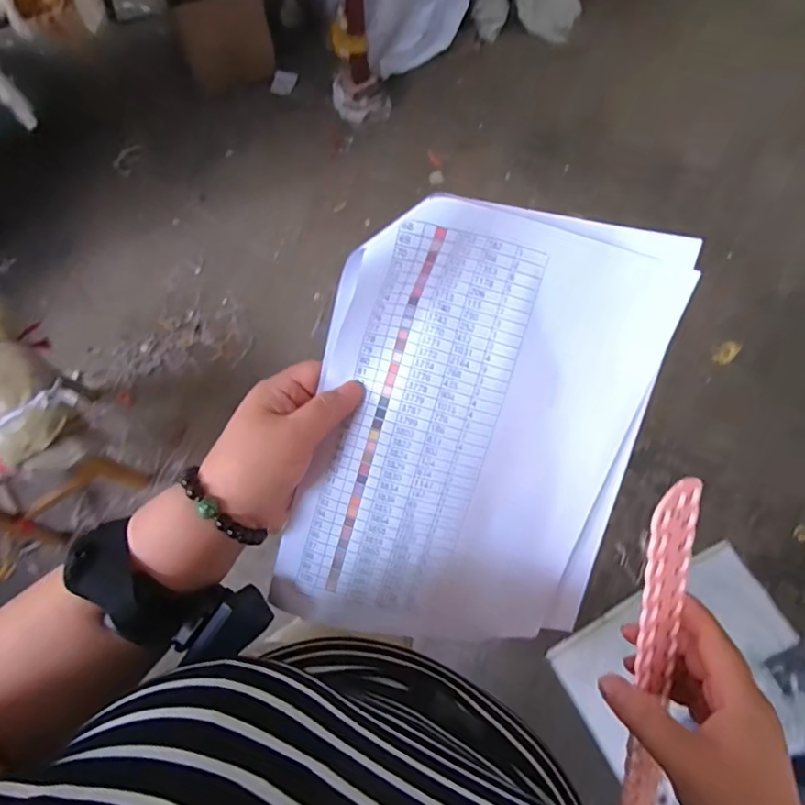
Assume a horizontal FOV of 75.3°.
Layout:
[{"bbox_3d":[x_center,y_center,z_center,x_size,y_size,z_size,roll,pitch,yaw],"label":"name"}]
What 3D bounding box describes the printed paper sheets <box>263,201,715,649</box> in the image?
[{"bbox_3d":[0.049,0.026,0.353,0.217,0.026,0.294,9,103,-8],"label":"printed paper sheets"}]

